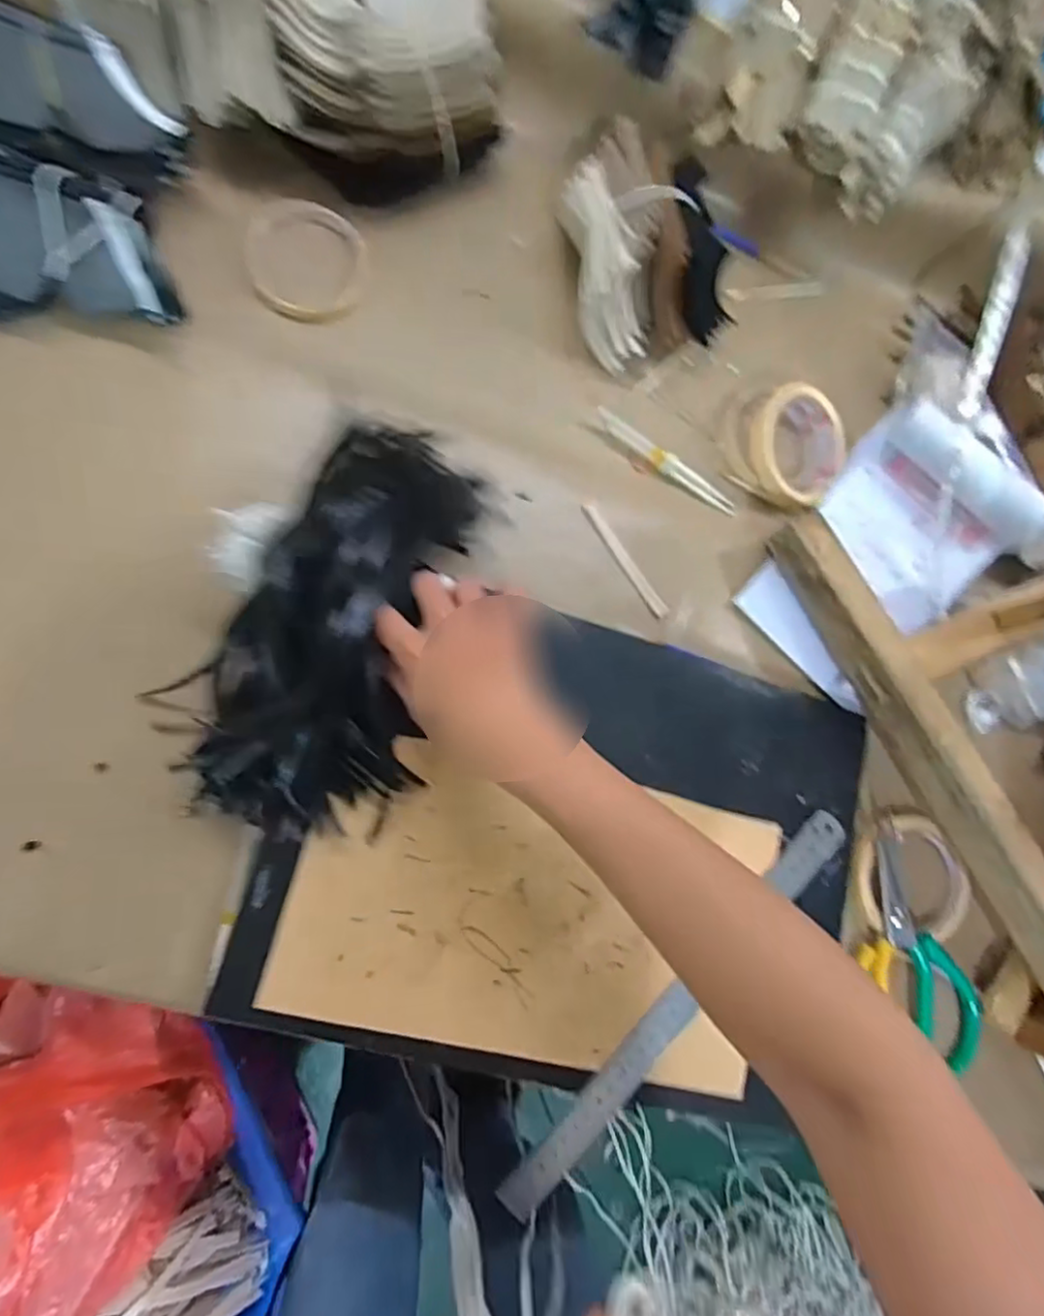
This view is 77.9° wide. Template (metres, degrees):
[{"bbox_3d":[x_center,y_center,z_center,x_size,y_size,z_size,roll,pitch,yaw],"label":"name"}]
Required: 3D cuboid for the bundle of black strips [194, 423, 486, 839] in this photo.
[{"bbox_3d":[-0.107,-0.028,0.407,0.119,0.057,0.269,18,75,-6],"label":"bundle of black strips"}]

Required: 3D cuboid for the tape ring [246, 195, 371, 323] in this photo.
[{"bbox_3d":[-0.155,-0.294,0.469,0.082,0.014,0.090,1,85,-8],"label":"tape ring"}]

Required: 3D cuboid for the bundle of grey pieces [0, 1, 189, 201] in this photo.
[{"bbox_3d":[-0.287,-0.347,0.394,0.145,0.021,0.085,-4,96,-45],"label":"bundle of grey pieces"}]

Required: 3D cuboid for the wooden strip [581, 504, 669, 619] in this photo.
[{"bbox_3d":[0.079,-0.074,0.495,0.011,0.007,0.102,-37,90,-15],"label":"wooden strip"}]

